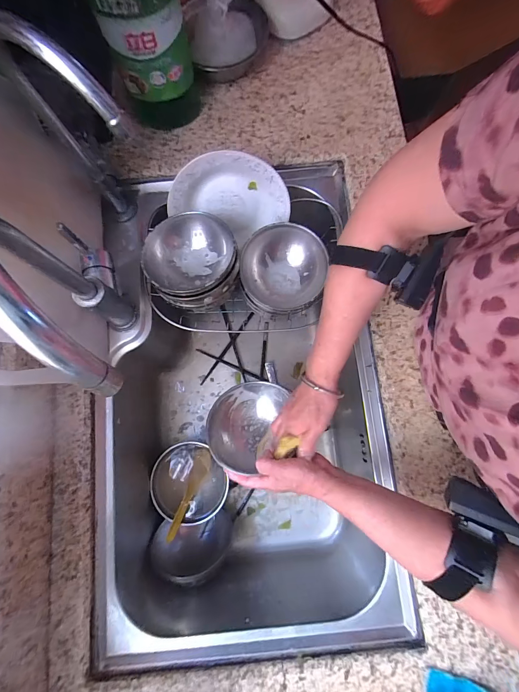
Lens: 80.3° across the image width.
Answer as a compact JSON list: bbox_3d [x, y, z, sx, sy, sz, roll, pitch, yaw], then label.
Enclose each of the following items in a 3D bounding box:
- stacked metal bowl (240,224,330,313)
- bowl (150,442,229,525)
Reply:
[{"bbox_3d":[0.038,-0.124,0.510,0.132,0.069,0.139,0,79,1],"label":"stacked metal bowl"},{"bbox_3d":[-0.137,0.265,0.604,0.133,0.066,0.138,0,79,1],"label":"bowl"}]

